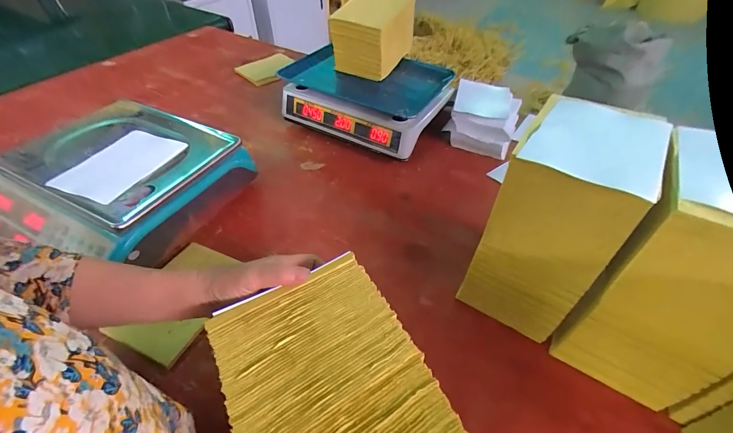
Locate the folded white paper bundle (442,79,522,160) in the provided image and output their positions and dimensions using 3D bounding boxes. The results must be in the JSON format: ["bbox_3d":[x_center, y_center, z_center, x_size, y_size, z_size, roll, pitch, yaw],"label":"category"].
[{"bbox_3d":[0.262,-0.228,0.754,0.133,0.084,0.180,16,49,14],"label":"folded white paper bundle"}]

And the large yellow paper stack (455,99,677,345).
[{"bbox_3d":[0.230,0.003,0.410,0.128,0.246,0.185,27,51,23],"label":"large yellow paper stack"}]

